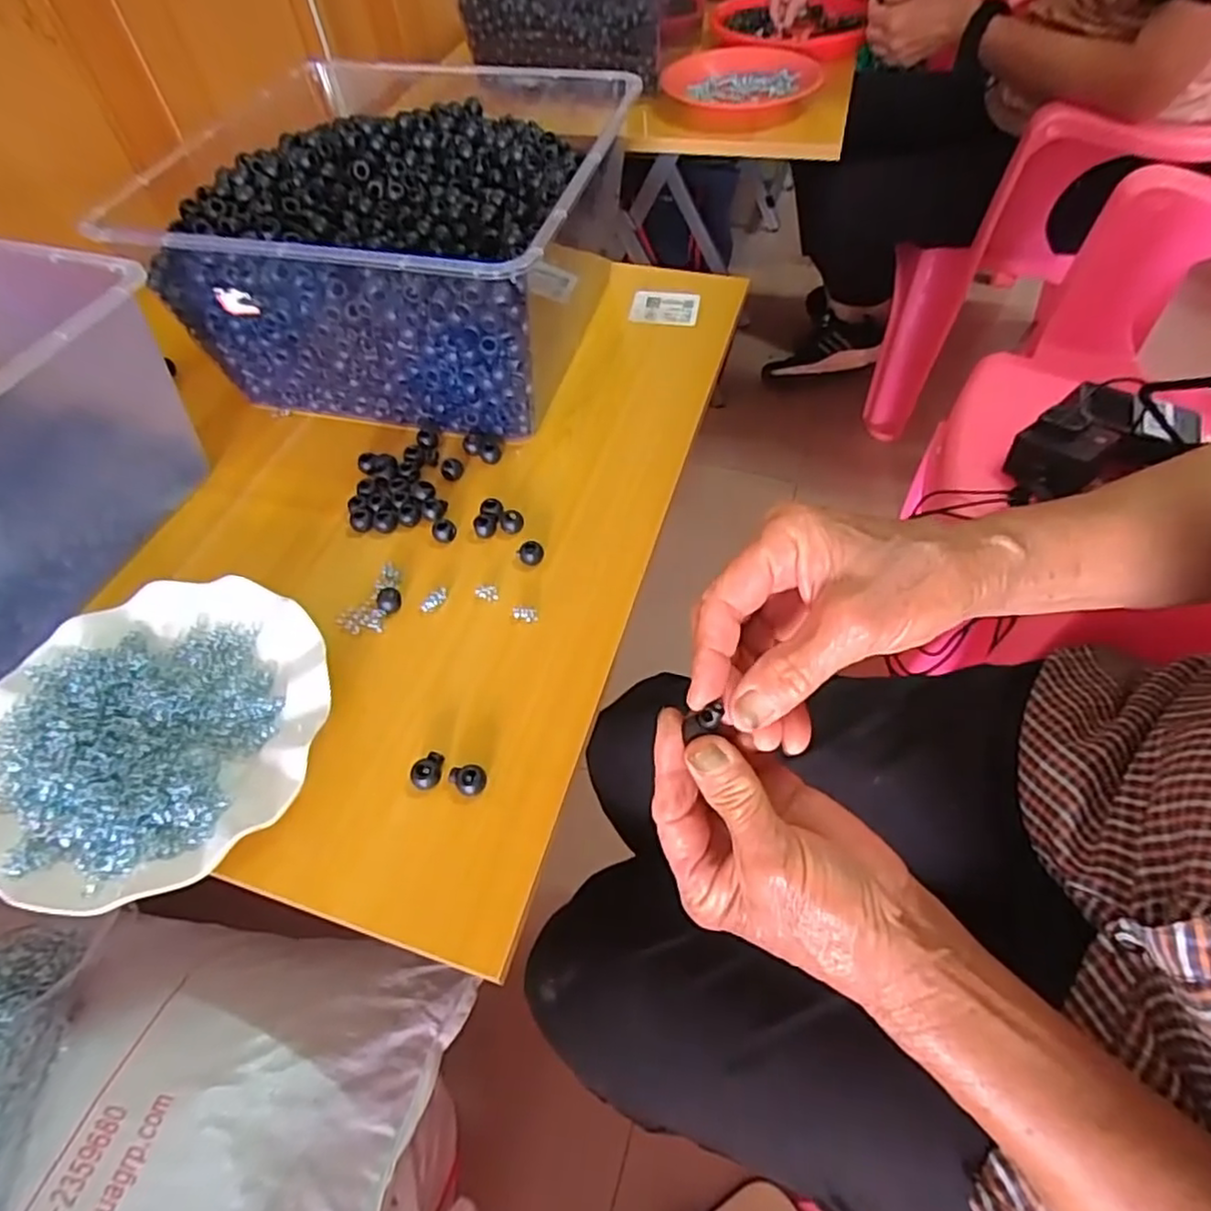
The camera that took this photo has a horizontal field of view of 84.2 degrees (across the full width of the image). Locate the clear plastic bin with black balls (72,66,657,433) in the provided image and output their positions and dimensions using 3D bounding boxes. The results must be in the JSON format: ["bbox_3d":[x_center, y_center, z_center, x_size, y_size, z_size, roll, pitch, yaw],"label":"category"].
[{"bbox_3d":[-0.148,-0.282,0.529,0.297,0.146,0.296,9,56,9],"label":"clear plastic bin with black balls"}]

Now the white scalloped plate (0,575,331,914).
[{"bbox_3d":[-0.242,0.067,0.364,0.178,0.027,0.177,-1,55,2],"label":"white scalloped plate"}]

